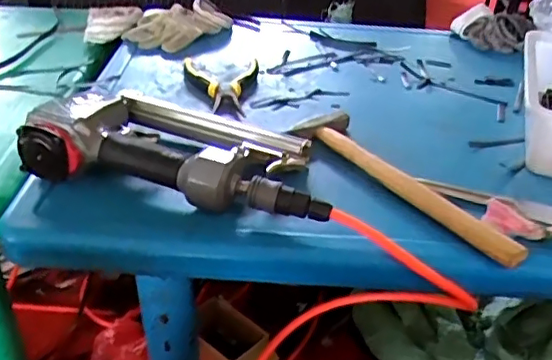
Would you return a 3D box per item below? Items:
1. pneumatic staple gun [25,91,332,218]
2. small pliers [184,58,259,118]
[{"bbox_3d":[-0.081,-0.032,0.561,0.278,0.066,0.144,9,34,8],"label":"pneumatic staple gun"},{"bbox_3d":[-0.062,-0.118,0.731,0.095,0.017,0.140,-3,34,-10],"label":"small pliers"}]

